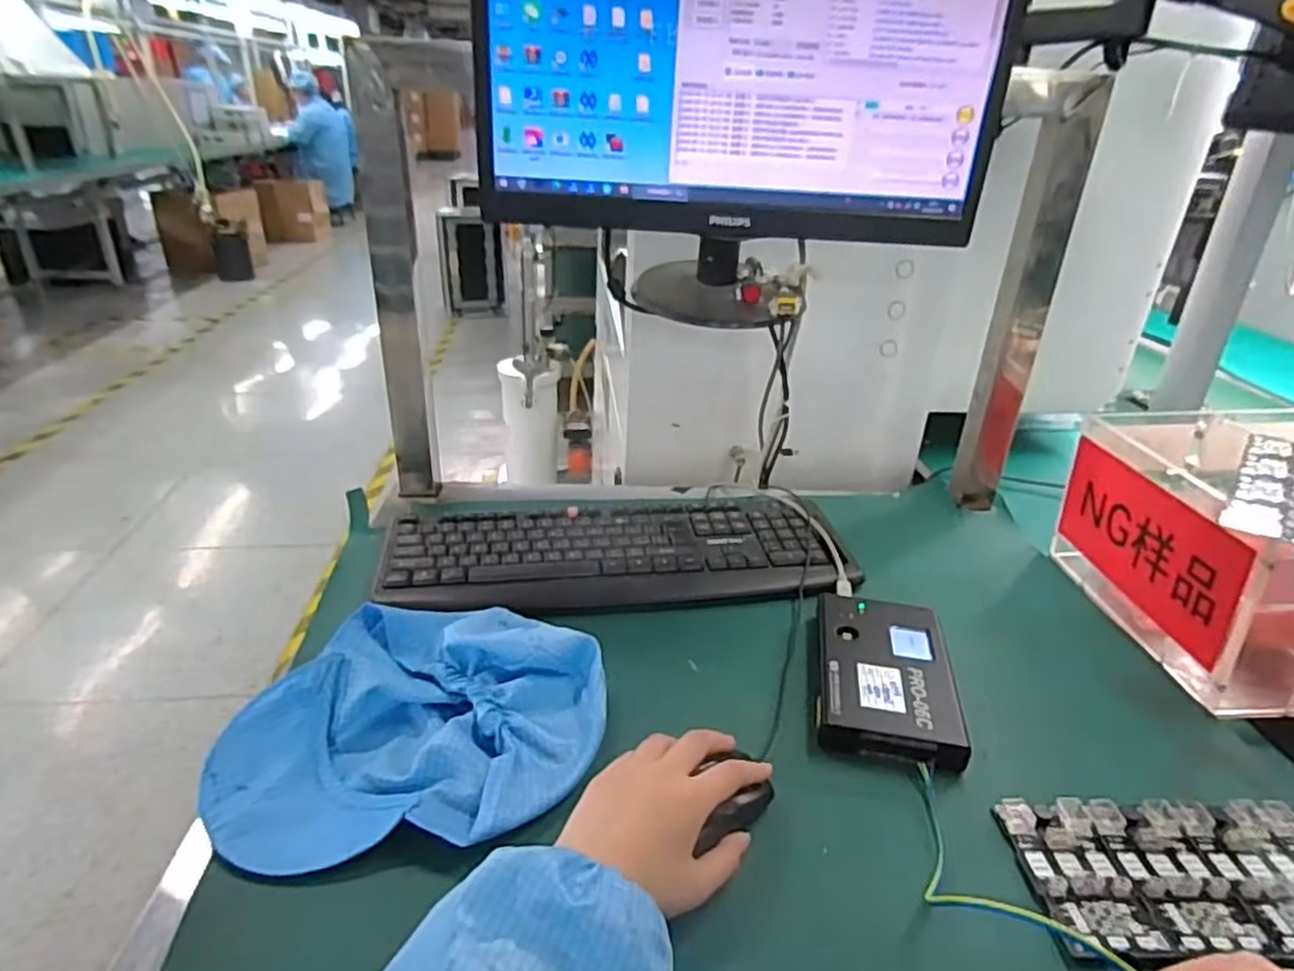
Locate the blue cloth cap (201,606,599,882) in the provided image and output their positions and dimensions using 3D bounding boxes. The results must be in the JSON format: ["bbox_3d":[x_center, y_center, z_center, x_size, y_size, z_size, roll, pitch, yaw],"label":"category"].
[{"bbox_3d":[-0.156,0.159,0.516,0.254,0.038,0.199,-3,28,-11],"label":"blue cloth cap"}]

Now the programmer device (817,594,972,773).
[{"bbox_3d":[0.185,0.148,0.579,0.101,0.028,0.163,7,28,9],"label":"programmer device"}]

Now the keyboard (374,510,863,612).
[{"bbox_3d":[-0.026,0.069,0.713,0.429,0.025,0.153,-4,28,-11],"label":"keyboard"}]

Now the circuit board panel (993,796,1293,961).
[{"bbox_3d":[0.341,0.234,0.446,0.224,0.015,0.097,2,28,-1],"label":"circuit board panel"}]

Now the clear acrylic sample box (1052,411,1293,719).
[{"bbox_3d":[0.568,0.052,0.670,0.274,0.174,0.295,-1,28,-6],"label":"clear acrylic sample box"}]

